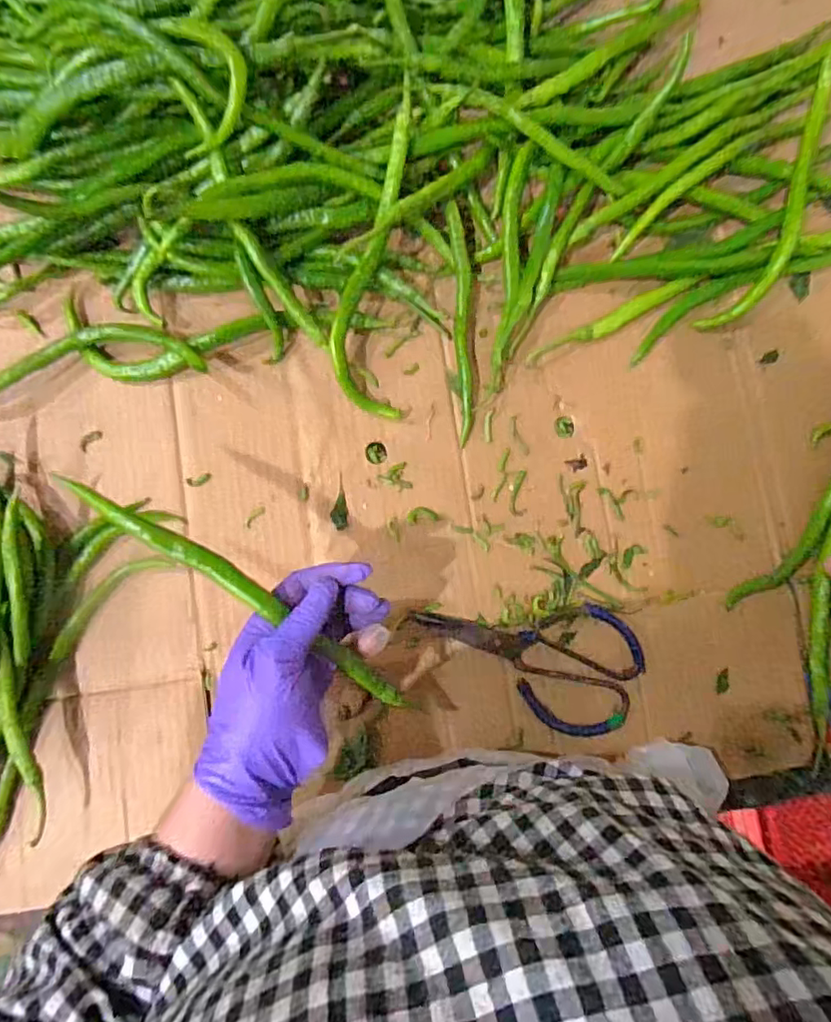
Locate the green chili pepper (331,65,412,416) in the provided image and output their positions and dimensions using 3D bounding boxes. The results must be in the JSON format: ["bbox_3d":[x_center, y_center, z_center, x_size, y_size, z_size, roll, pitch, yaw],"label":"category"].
[{"bbox_3d":[-0.024,-0.204,0.472,0.061,0.026,0.250,10,97,-2],"label":"green chili pepper"}]

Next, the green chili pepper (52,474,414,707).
[{"bbox_3d":[-0.101,0.053,0.360,0.247,0.025,0.018,38,83,-11],"label":"green chili pepper"}]

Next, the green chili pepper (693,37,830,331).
[{"bbox_3d":[0.325,-0.274,0.513,0.053,0.051,0.255,24,83,0],"label":"green chili pepper"}]

